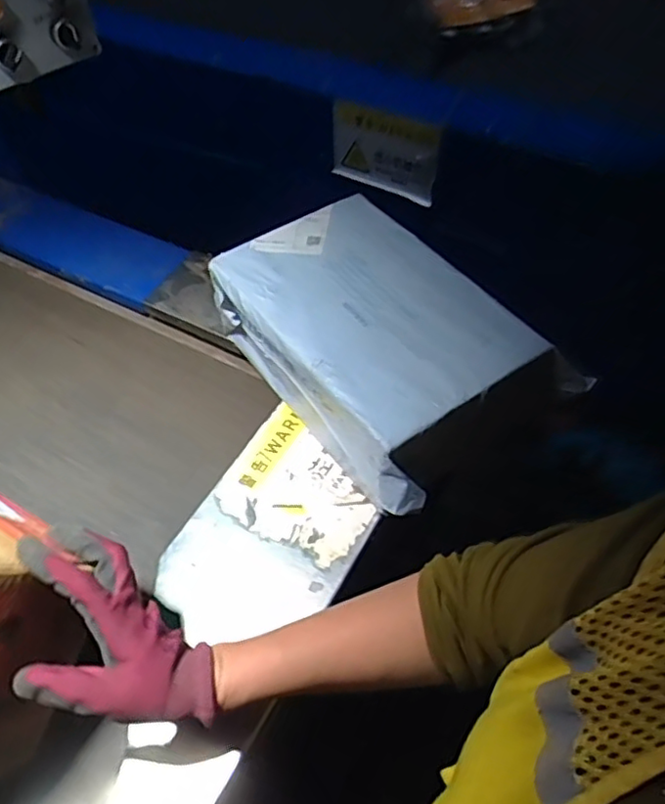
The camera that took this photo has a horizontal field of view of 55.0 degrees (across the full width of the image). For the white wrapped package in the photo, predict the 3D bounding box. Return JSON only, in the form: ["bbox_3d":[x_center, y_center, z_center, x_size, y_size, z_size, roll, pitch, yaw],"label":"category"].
[{"bbox_3d":[0.051,-0.057,0.652,0.219,0.136,0.317,-29,58,-19],"label":"white wrapped package"}]

